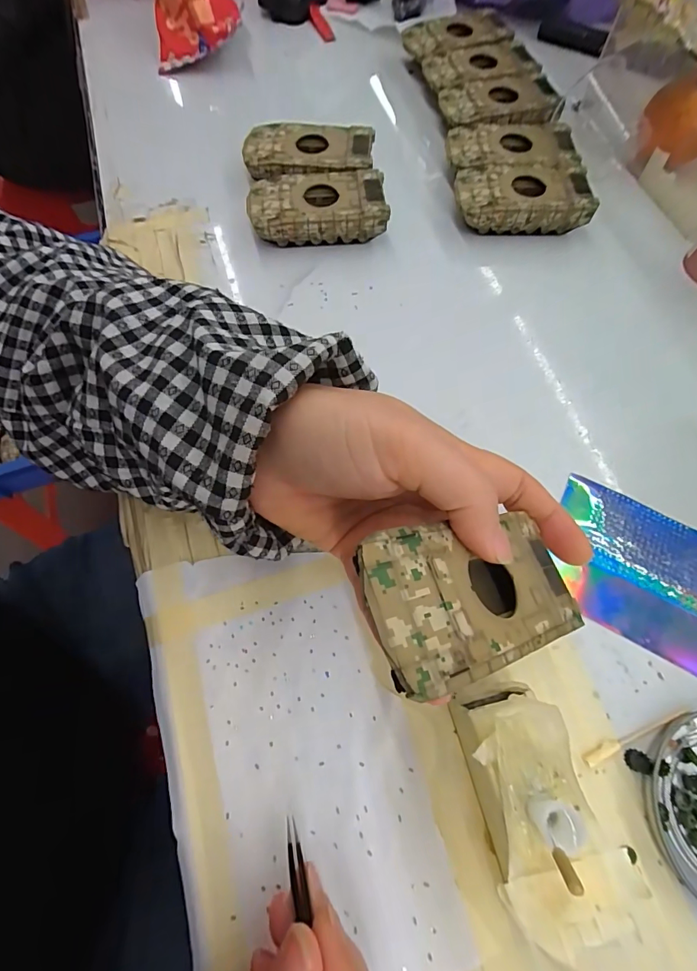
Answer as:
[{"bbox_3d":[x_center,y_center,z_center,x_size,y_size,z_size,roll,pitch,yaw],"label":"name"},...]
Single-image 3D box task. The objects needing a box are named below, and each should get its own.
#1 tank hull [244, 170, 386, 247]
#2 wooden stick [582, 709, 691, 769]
[{"bbox_3d":[-0.022,-0.199,0.309,0.095,0.026,0.047,-5,68,-2],"label":"tank hull"},{"bbox_3d":[0.133,0.115,0.196,0.056,0.004,0.006,-23,69,-9],"label":"wooden stick"}]

